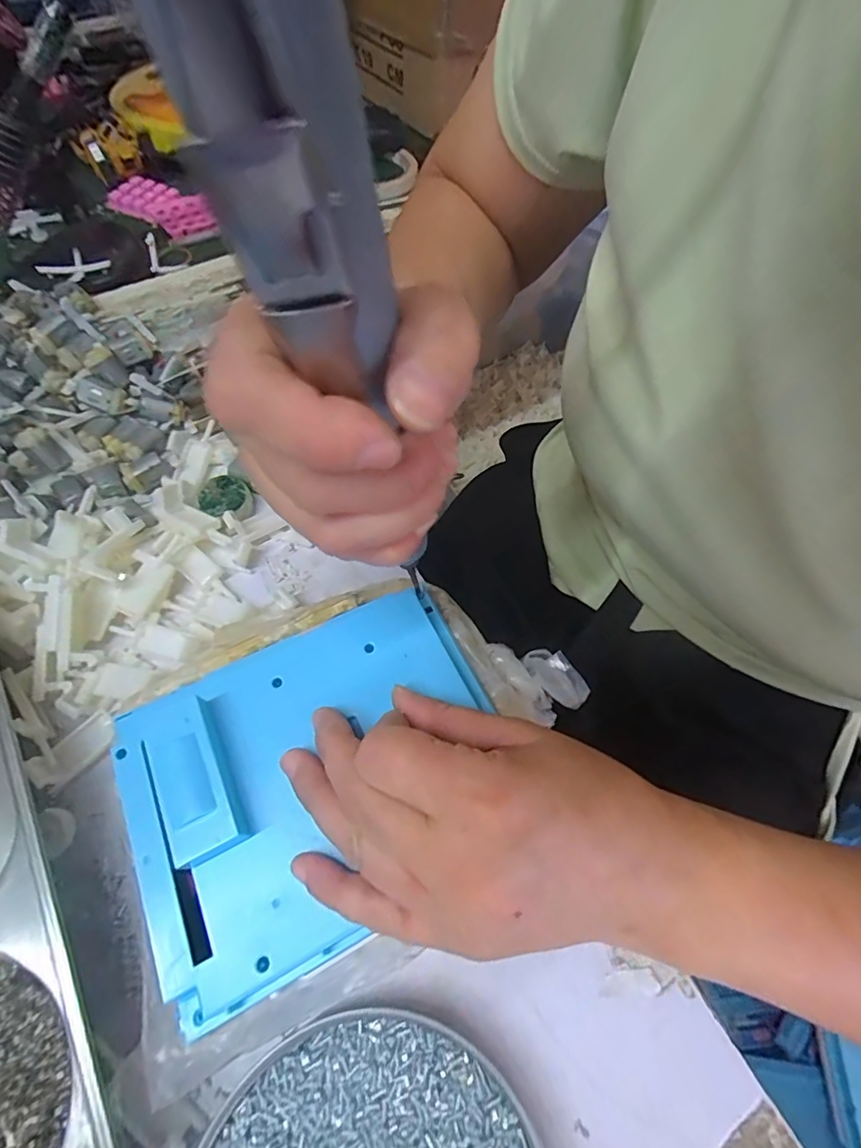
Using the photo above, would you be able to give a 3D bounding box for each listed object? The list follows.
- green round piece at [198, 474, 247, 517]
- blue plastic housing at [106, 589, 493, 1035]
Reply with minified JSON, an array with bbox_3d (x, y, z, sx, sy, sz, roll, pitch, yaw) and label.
[{"bbox_3d":[-0.134,-0.049,0.331,0.029,0.010,0.030,1,62,-2],"label":"green round piece"},{"bbox_3d":[-0.047,0.079,0.213,0.153,0.019,0.123,-24,67,-14],"label":"blue plastic housing"}]

